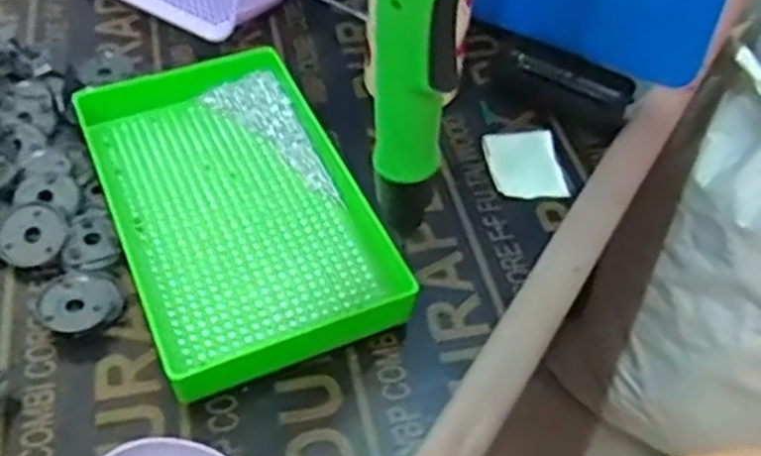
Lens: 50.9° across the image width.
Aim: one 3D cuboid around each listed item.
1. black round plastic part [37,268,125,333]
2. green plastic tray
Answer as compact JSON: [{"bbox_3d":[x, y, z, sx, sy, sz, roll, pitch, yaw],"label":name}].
[{"bbox_3d":[-0.184,0.045,0.490,0.047,0.015,0.045,3,50,-4],"label":"black round plastic part"},{"bbox_3d":[-0.098,-0.020,0.536,0.158,0.034,0.261,-18,55,-20],"label":"green plastic tray"}]

